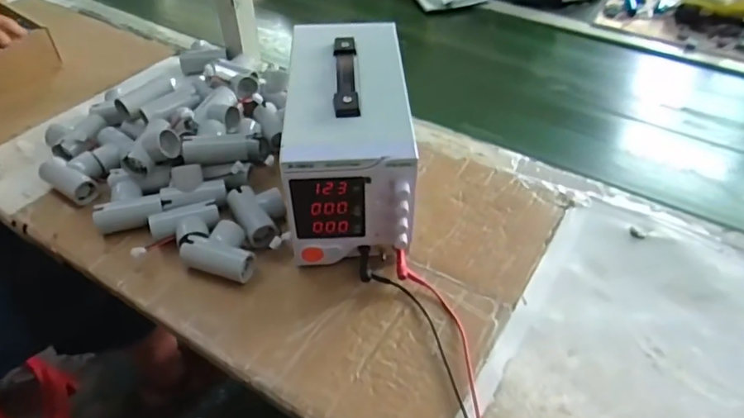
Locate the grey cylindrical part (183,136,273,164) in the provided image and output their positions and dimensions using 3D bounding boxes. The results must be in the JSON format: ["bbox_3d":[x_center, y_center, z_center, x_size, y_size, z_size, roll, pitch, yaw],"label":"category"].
[{"bbox_3d":[-0.176,-0.073,0.655,0.109,0.027,0.030,-8,41,-36],"label":"grey cylindrical part"}]

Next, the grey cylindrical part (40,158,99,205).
[{"bbox_3d":[-0.375,-0.033,0.654,0.077,0.026,0.034,29,50,9],"label":"grey cylindrical part"}]

